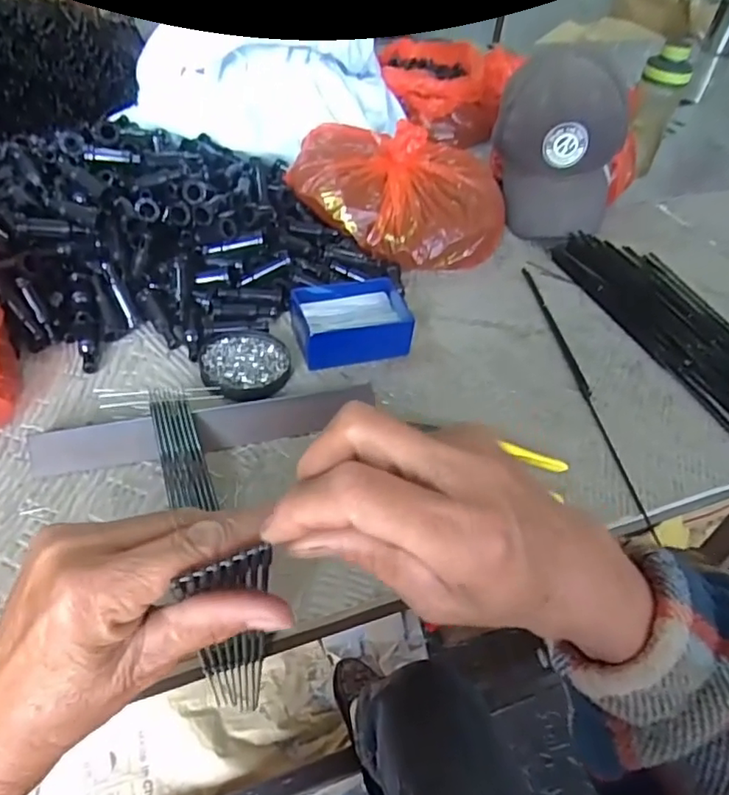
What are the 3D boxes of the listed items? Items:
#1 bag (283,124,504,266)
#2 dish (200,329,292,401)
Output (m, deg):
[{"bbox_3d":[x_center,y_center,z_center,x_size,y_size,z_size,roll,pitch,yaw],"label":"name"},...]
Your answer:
[{"bbox_3d":[0.046,-0.241,0.726,0.266,0.114,0.178,-2,46,-9],"label":"bag"},{"bbox_3d":[-0.113,-0.033,0.567,0.082,0.011,0.086,4,46,-4],"label":"dish"}]

